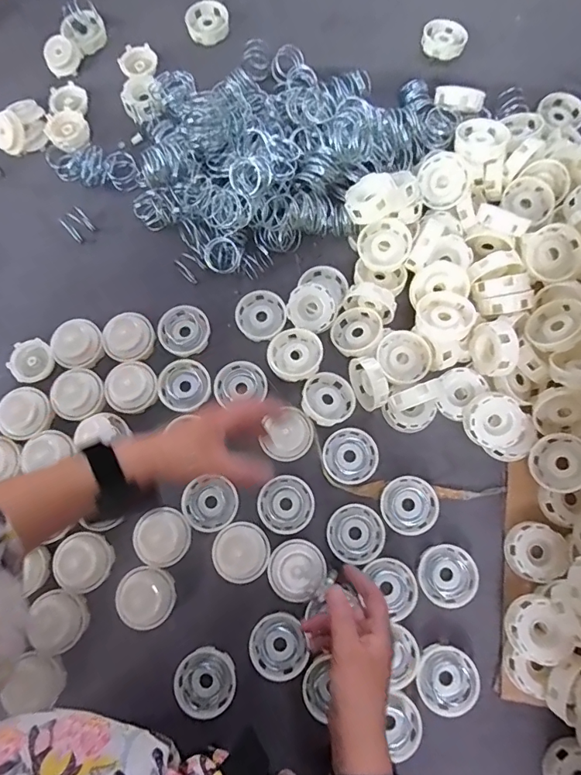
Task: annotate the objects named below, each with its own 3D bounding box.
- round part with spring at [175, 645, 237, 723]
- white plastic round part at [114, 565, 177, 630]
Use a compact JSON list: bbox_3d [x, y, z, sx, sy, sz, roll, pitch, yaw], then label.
[{"bbox_3d":[-0.089,0.307,0.468,0.062,0.012,0.059,0,78,0],"label":"round part with spring"},{"bbox_3d":[-0.152,0.221,0.476,0.053,0.029,0.060,-30,80,-6],"label":"white plastic round part"}]

